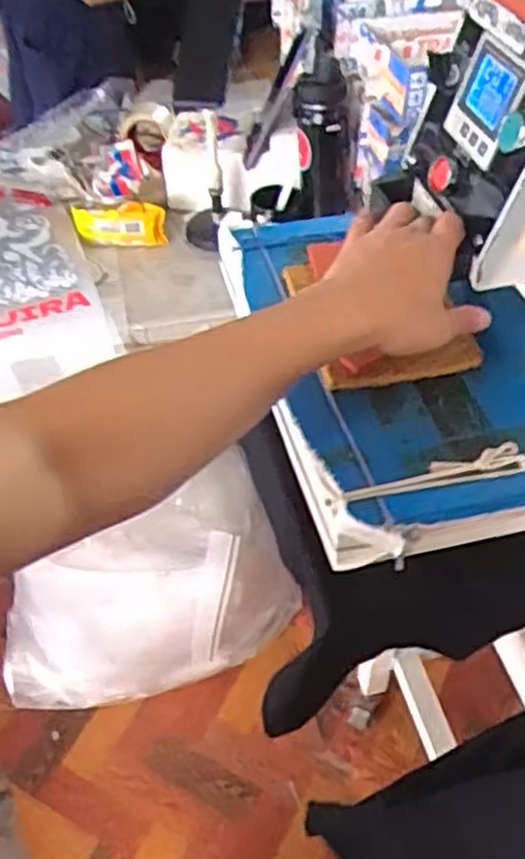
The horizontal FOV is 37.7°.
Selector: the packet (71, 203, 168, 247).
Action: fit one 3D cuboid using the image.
[{"bbox_3d":[-0.234,-0.330,1.237,0.161,0.060,0.037,9,47,9],"label":"packet"}]

